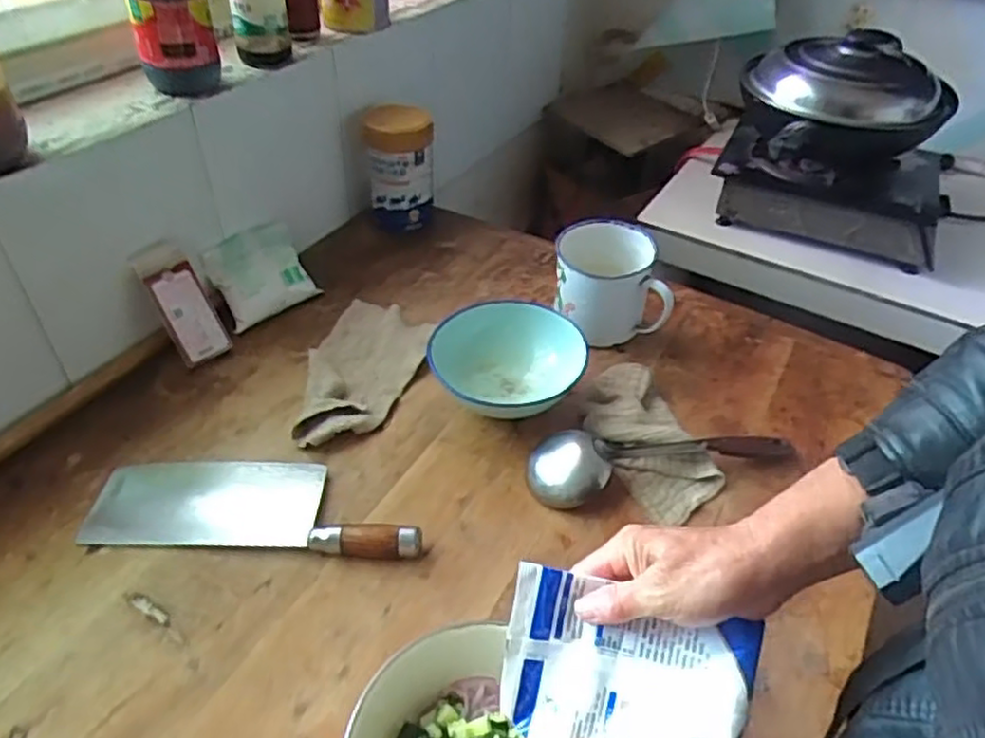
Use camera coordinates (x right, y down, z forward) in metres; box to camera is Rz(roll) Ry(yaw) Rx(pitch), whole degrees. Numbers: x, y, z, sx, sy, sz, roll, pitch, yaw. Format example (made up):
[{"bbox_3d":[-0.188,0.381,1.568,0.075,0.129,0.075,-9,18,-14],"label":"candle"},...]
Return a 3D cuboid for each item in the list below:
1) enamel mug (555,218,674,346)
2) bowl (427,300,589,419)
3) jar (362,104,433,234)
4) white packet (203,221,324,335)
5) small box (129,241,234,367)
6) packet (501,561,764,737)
[{"bbox_3d":[0.145,-0.107,0.905,0.125,0.122,0.133,-9,44,-14],"label":"enamel mug"},{"bbox_3d":[0.008,0.000,0.807,0.155,0.078,0.164,2,43,-2],"label":"bowl"},{"bbox_3d":[-0.145,-0.320,1.085,0.107,0.179,0.092,-2,43,-6],"label":"jar"},{"bbox_3d":[-0.314,-0.133,0.950,0.125,0.027,0.117,-32,91,-35],"label":"white packet"},{"bbox_3d":[-0.373,-0.080,0.842,0.058,0.143,0.022,-35,22,-35],"label":"small box"},{"bbox_3d":[0.083,0.201,0.451,0.154,0.022,0.110,12,83,16],"label":"packet"}]

